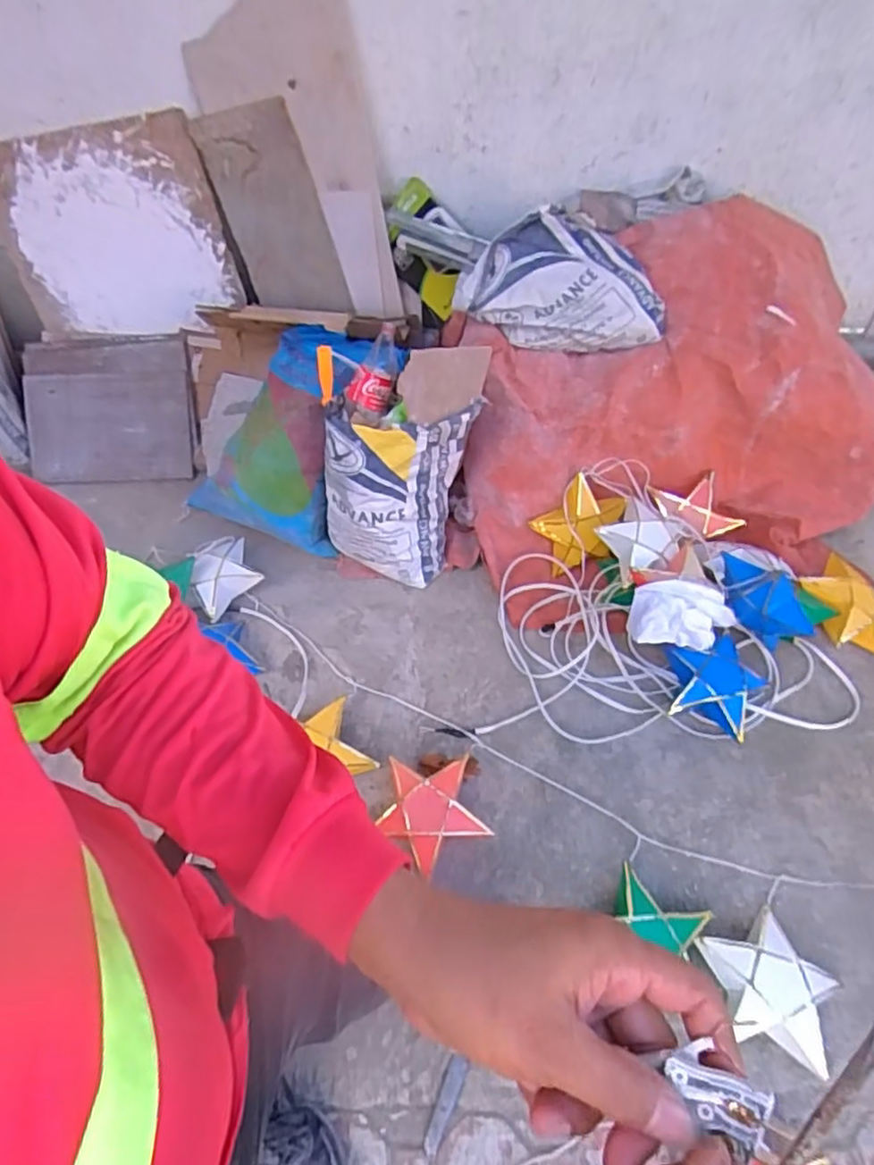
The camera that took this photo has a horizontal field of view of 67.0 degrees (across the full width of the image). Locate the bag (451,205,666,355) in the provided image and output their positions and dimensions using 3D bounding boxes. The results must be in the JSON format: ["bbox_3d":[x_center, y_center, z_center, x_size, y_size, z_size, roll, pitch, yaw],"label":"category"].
[{"bbox_3d":[0.309,-0.741,1.634,0.510,0.252,0.207,9,55,6],"label":"bag"}]

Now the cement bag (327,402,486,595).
[{"bbox_3d":[-0.093,-0.252,1.666,0.268,0.452,0.315,24,58,16],"label":"cement bag"}]

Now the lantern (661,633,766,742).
[{"bbox_3d":[0.630,0.226,1.528,0.218,0.110,0.211,20,57,14],"label":"lantern"}]

